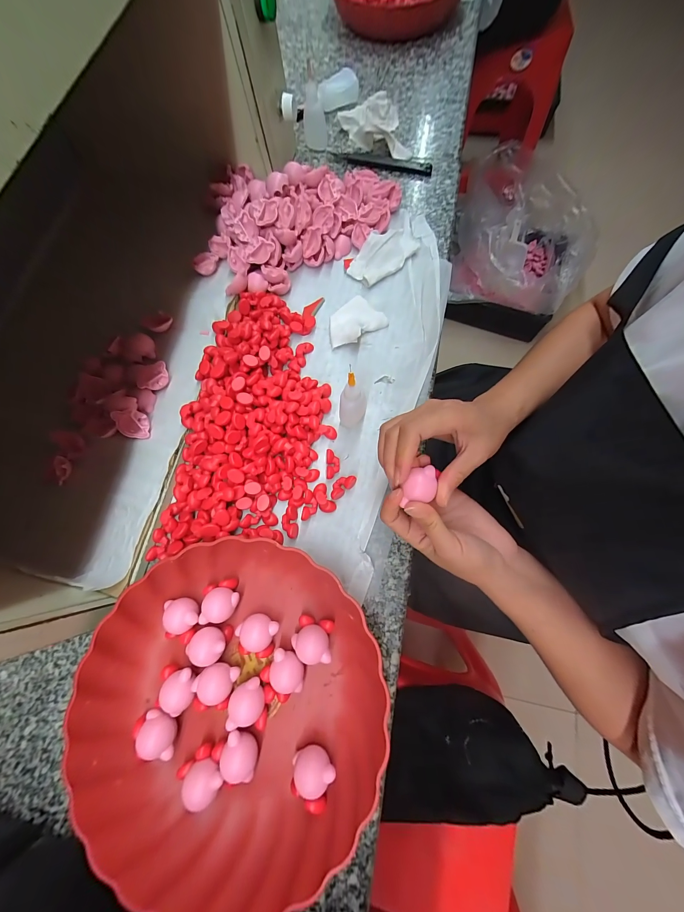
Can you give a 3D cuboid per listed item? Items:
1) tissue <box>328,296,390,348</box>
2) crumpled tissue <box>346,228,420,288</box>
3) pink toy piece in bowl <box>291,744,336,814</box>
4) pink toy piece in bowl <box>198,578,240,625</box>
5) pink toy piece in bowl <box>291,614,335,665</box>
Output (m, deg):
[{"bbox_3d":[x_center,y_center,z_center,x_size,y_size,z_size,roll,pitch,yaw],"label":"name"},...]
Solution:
[{"bbox_3d":[0.014,-0.162,0.351,0.071,0.015,0.051,-37,79,-9],"label":"tissue"},{"bbox_3d":[0.054,-0.257,0.369,0.052,0.018,0.094,39,79,9],"label":"crumpled tissue"},{"bbox_3d":[-0.024,0.253,0.236,0.031,0.030,0.030,0,76,0],"label":"pink toy piece in bowl"},{"bbox_3d":[-0.113,0.135,0.274,0.035,0.022,0.033,-10,76,-3],"label":"pink toy piece in bowl"},{"bbox_3d":[-0.026,0.161,0.262,0.034,0.027,0.031,9,76,2],"label":"pink toy piece in bowl"}]

